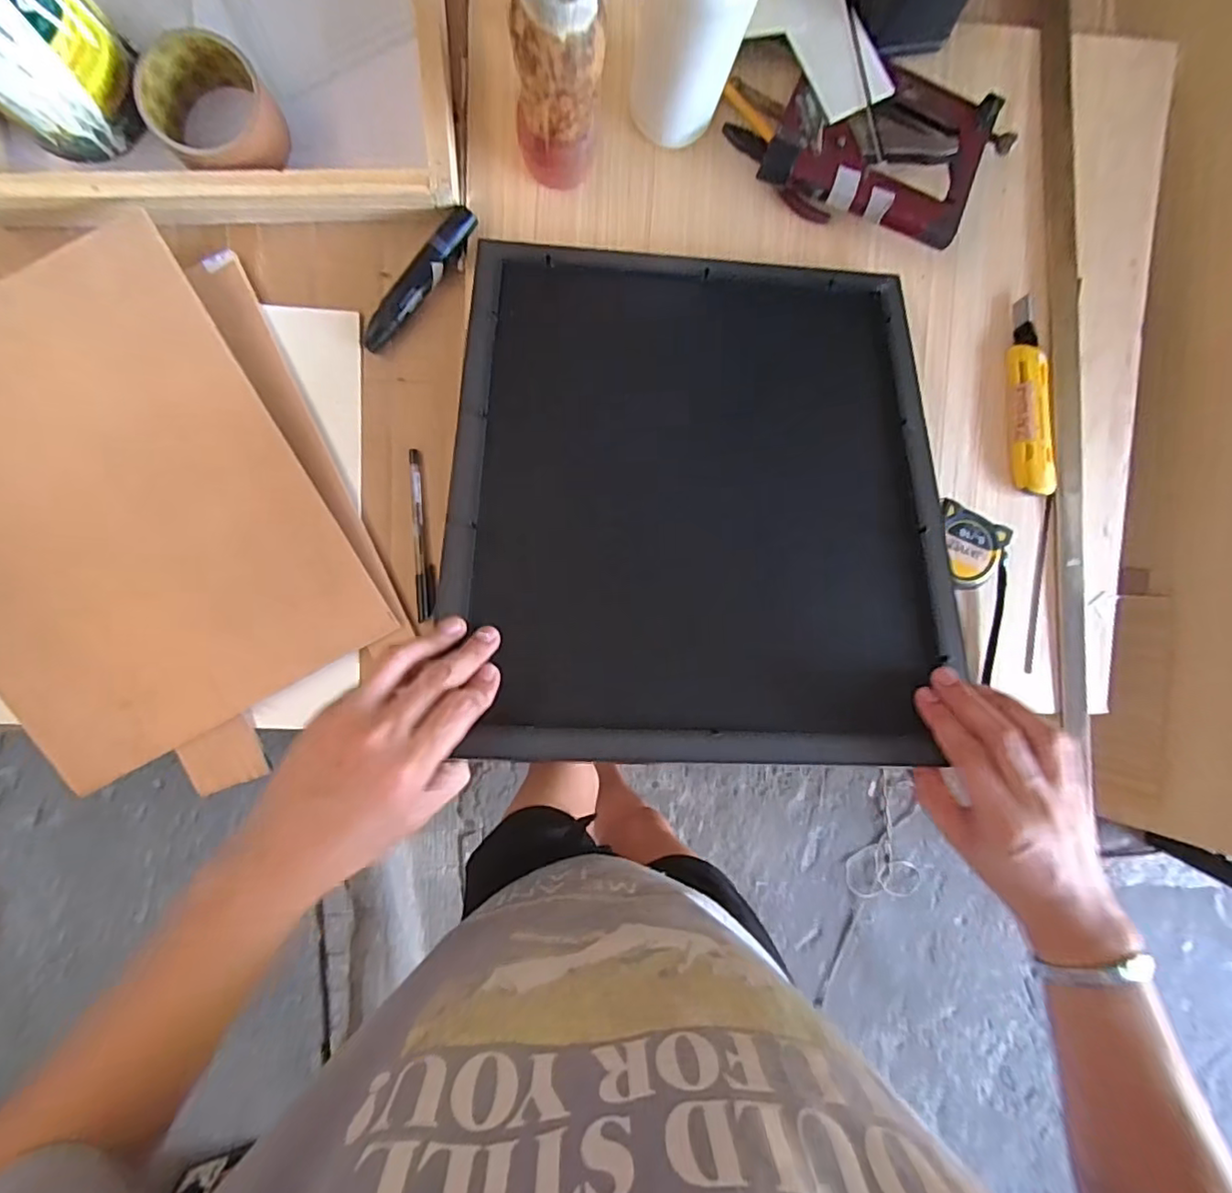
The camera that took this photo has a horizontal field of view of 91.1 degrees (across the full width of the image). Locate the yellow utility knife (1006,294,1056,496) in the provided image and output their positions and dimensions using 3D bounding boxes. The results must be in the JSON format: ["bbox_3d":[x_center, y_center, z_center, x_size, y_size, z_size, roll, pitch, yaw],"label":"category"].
[{"bbox_3d":[0.360,-0.174,0.525,0.036,0.015,0.166,-9,95,-4],"label":"yellow utility knife"}]

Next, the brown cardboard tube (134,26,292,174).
[{"bbox_3d":[-0.294,-0.355,0.444,0.082,0.042,0.088,0,94,-5],"label":"brown cardboard tube"}]

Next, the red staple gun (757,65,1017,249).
[{"bbox_3d":[0.211,-0.361,0.489,0.200,0.043,0.124,17,93,-6],"label":"red staple gun"}]

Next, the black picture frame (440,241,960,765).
[{"bbox_3d":[0.060,-0.083,0.436,0.334,0.027,0.388,2,71,-5],"label":"black picture frame"}]

